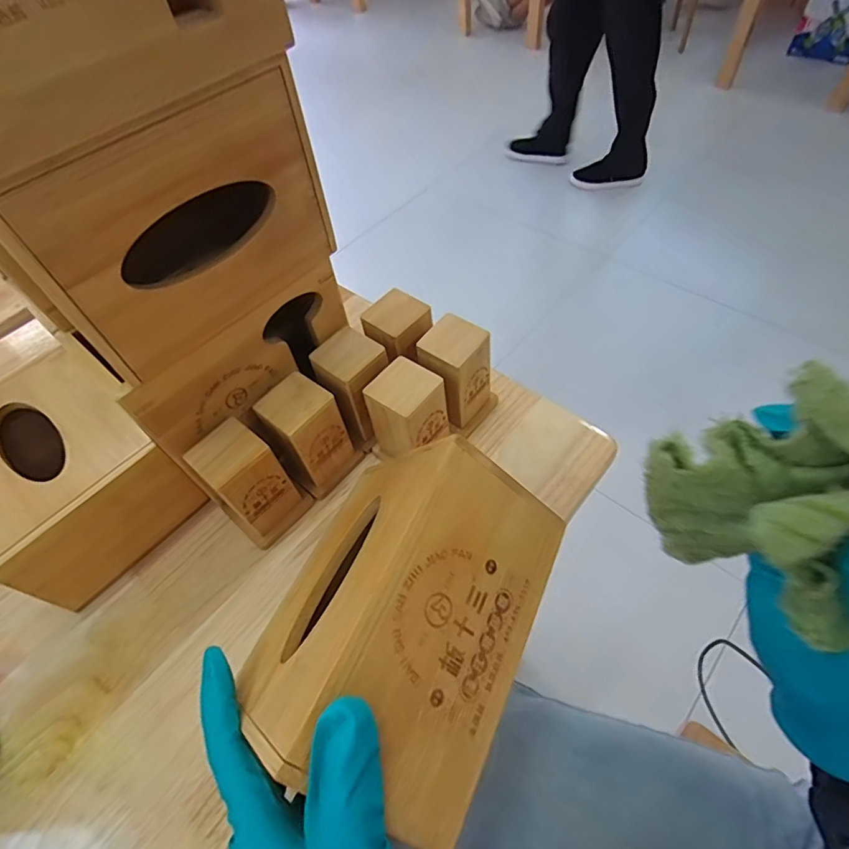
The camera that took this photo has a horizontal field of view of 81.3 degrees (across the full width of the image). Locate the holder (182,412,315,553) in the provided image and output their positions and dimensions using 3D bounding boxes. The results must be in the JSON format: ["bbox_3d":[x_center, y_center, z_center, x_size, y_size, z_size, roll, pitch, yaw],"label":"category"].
[{"bbox_3d":[-0.128,0.045,0.366,0.049,0.088,0.050,35,65,25],"label":"holder"}]

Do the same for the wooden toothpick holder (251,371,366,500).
[{"bbox_3d":[-0.090,0.009,0.382,0.048,0.083,0.052,32,64,24],"label":"wooden toothpick holder"}]

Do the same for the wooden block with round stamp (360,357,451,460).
[{"bbox_3d":[-0.013,-0.005,0.377,0.049,0.073,0.049,29,62,23],"label":"wooden block with round stamp"}]

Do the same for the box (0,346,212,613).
[{"bbox_3d":[-0.275,0.039,0.384,0.163,0.089,0.119,35,65,25],"label":"box"}]

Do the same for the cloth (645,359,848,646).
[{"bbox_3d":[0.125,0.030,0.175,0.055,0.080,0.080,-39,61,-20],"label":"cloth"}]

